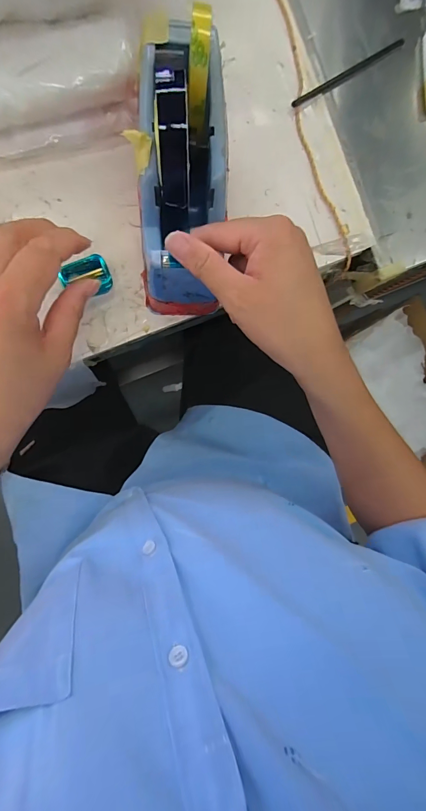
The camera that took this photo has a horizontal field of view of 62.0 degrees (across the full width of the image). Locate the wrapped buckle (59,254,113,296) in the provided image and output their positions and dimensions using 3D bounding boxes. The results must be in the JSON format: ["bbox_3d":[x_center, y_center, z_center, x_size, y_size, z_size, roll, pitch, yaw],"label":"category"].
[{"bbox_3d":[-0.120,-0.121,0.336,0.045,0.014,0.033,-23,94,-7],"label":"wrapped buckle"}]

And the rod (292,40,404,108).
[{"bbox_3d":[0.142,-0.349,0.372,0.142,0.006,0.011,-34,95,-6],"label":"rod"}]

